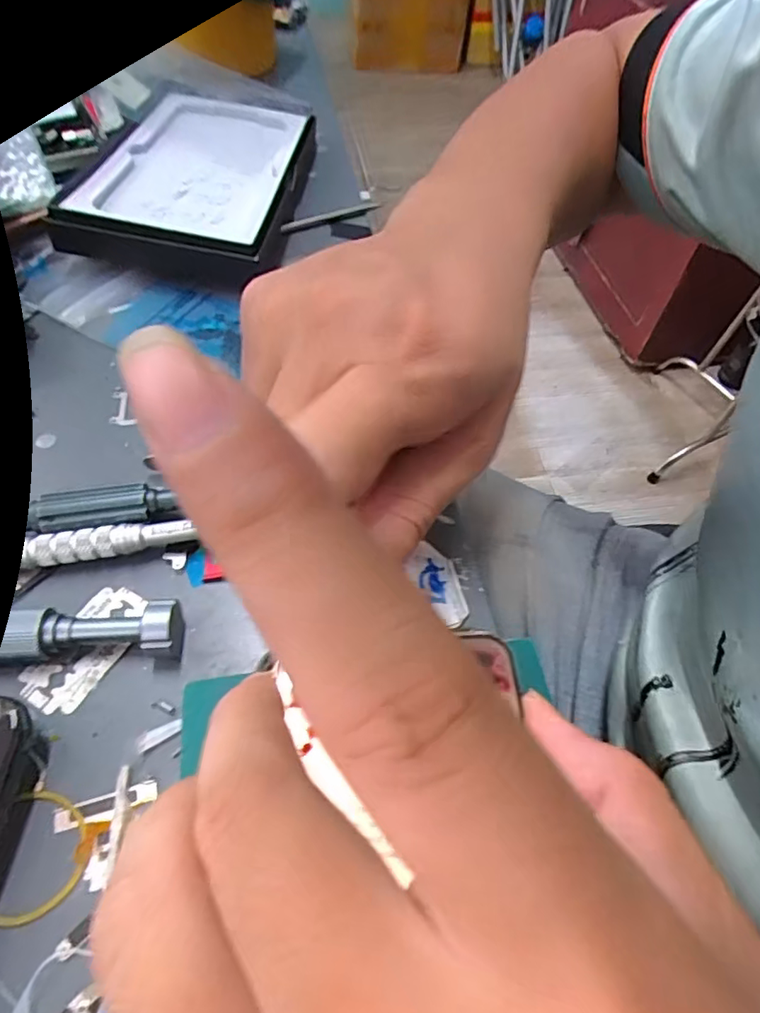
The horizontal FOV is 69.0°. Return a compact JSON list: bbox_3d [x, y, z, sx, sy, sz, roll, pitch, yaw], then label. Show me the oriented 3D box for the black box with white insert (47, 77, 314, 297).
[{"bbox_3d":[-0.104,-0.195,0.321,0.109,0.033,0.178,6,56,0],"label":"black box with white insert"}]

